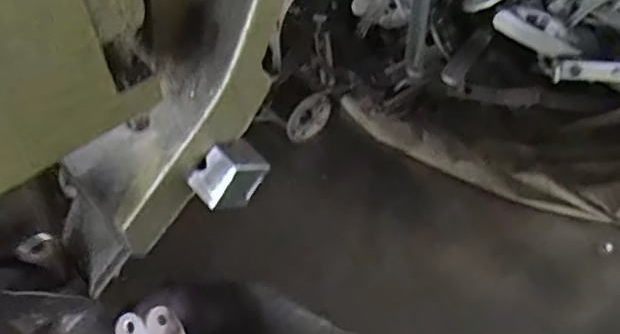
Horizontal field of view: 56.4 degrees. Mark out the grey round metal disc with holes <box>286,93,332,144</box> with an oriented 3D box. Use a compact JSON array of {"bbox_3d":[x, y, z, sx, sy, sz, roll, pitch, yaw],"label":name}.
[{"bbox_3d":[-0.001,-0.040,0.463,0.044,0.030,0.007,-51,36,-8],"label":"grey round metal disc with holes"}]

